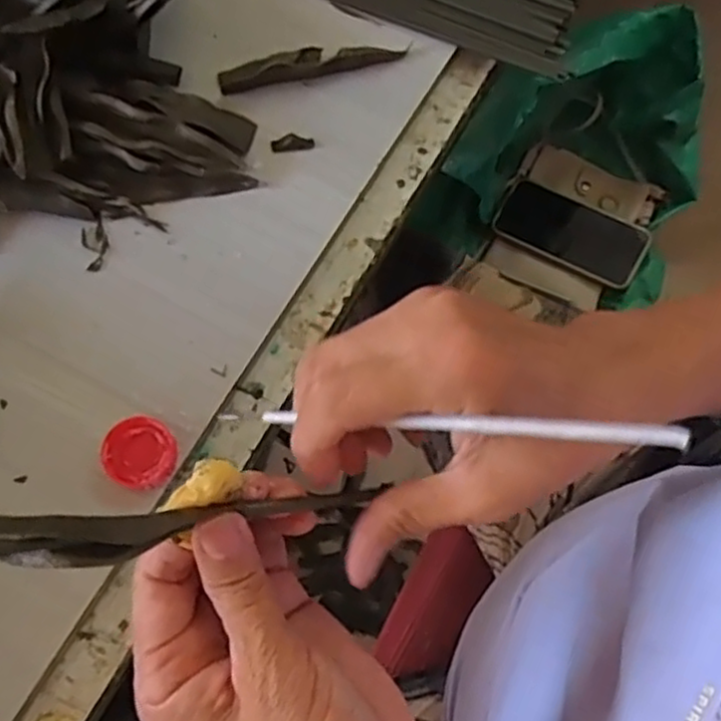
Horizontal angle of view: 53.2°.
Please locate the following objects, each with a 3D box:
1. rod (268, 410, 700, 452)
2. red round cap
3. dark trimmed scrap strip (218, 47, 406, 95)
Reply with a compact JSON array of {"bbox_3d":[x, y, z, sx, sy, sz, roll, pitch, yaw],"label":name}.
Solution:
[{"bbox_3d":[0.029,0.021,0.231,0.140,0.004,0.005,0,68,29],"label":"rod"},{"bbox_3d":[-0.102,0.042,0.333,0.032,0.007,0.032,0,73,-1],"label":"red round cap"},{"bbox_3d":[-0.028,-0.167,0.403,0.103,0.014,0.021,-13,74,-5],"label":"dark trimmed scrap strip"}]

